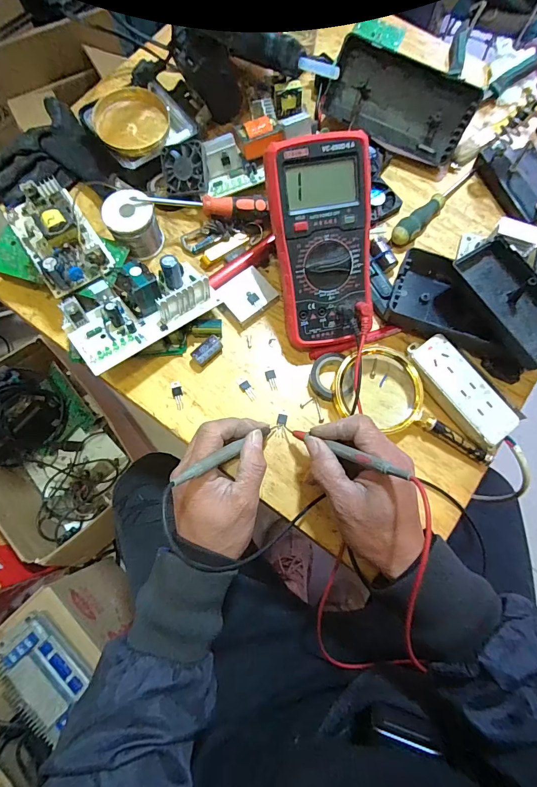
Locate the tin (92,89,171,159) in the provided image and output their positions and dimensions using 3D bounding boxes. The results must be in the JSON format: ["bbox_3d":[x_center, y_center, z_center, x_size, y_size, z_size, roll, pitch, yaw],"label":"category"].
[{"bbox_3d":[-0.158,-0.318,0.444,0.082,0.015,0.082,0,75,-1],"label":"tin"}]

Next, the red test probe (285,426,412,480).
[{"bbox_3d":[0.058,0.049,0.333,0.011,0.149,0.011,-52,121,-13],"label":"red test probe"}]

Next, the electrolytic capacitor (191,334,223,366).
[{"bbox_3d":[-0.065,-0.046,0.408,0.034,0.015,0.016,-44,80,-12],"label":"electrolytic capacitor"}]

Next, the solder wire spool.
[{"bbox_3d":[-0.148,-0.185,0.423,0.051,0.057,0.045,-32,78,-9],"label":"solder wire spool"}]

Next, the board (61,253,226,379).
[{"bbox_3d":[-0.130,-0.089,0.381,0.147,0.045,0.079,-36,78,-10],"label":"board"}]

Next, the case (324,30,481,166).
[{"bbox_3d":[0.156,-0.351,0.465,0.169,0.038,0.084,26,120,4],"label":"case"}]

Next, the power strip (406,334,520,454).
[{"bbox_3d":[0.193,-0.004,0.388,0.049,0.023,0.123,-36,78,-10],"label":"power strip"}]

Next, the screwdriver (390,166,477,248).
[{"bbox_3d":[0.200,-0.229,0.457,0.023,0.021,0.154,42,78,10],"label":"screwdriver"}]

